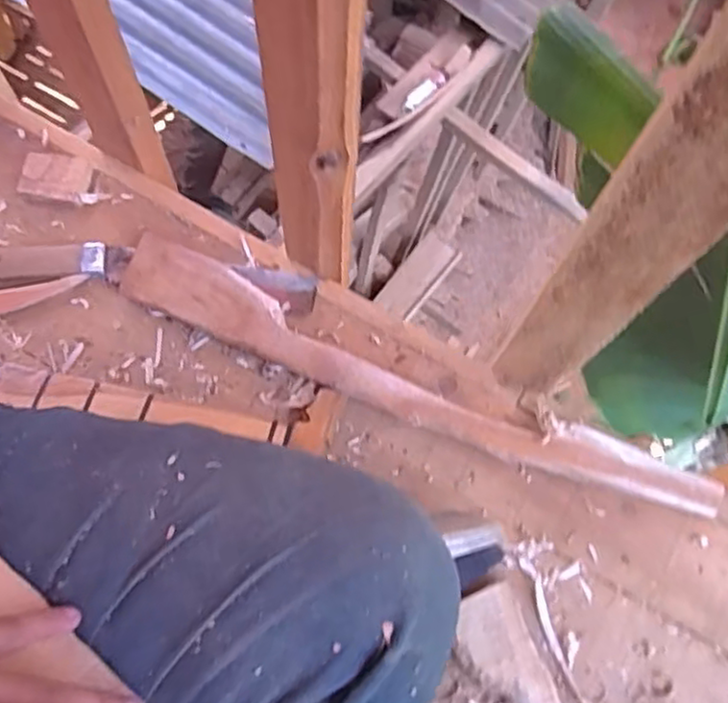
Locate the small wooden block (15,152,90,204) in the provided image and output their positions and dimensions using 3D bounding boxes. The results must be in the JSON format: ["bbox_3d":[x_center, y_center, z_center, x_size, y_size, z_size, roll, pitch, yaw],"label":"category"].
[{"bbox_3d":[-0.280,-0.159,0.623,0.058,0.009,0.043,8,72,3],"label":"small wooden block"}]

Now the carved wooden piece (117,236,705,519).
[{"bbox_3d":[0.023,0.022,0.557,0.515,0.028,0.050,24,73,8],"label":"carved wooden piece"}]

